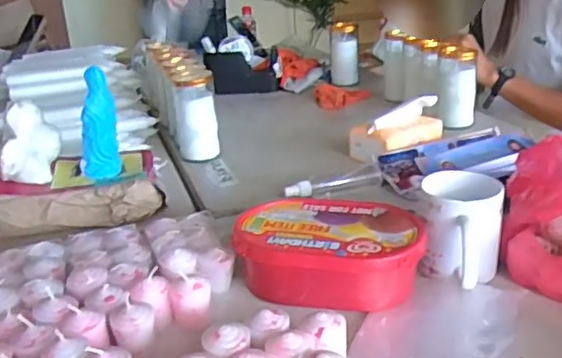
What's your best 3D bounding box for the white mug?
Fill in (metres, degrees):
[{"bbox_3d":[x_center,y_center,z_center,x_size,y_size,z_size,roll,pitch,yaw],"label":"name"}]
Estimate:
[{"bbox_3d":[0.178,0.055,0.604,0.079,0.094,0.091,5,23,20],"label":"white mug"}]

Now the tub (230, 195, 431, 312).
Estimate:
[{"bbox_3d":[0.052,0.081,0.624,0.187,0.073,0.136,4,23,19],"label":"tub"}]

